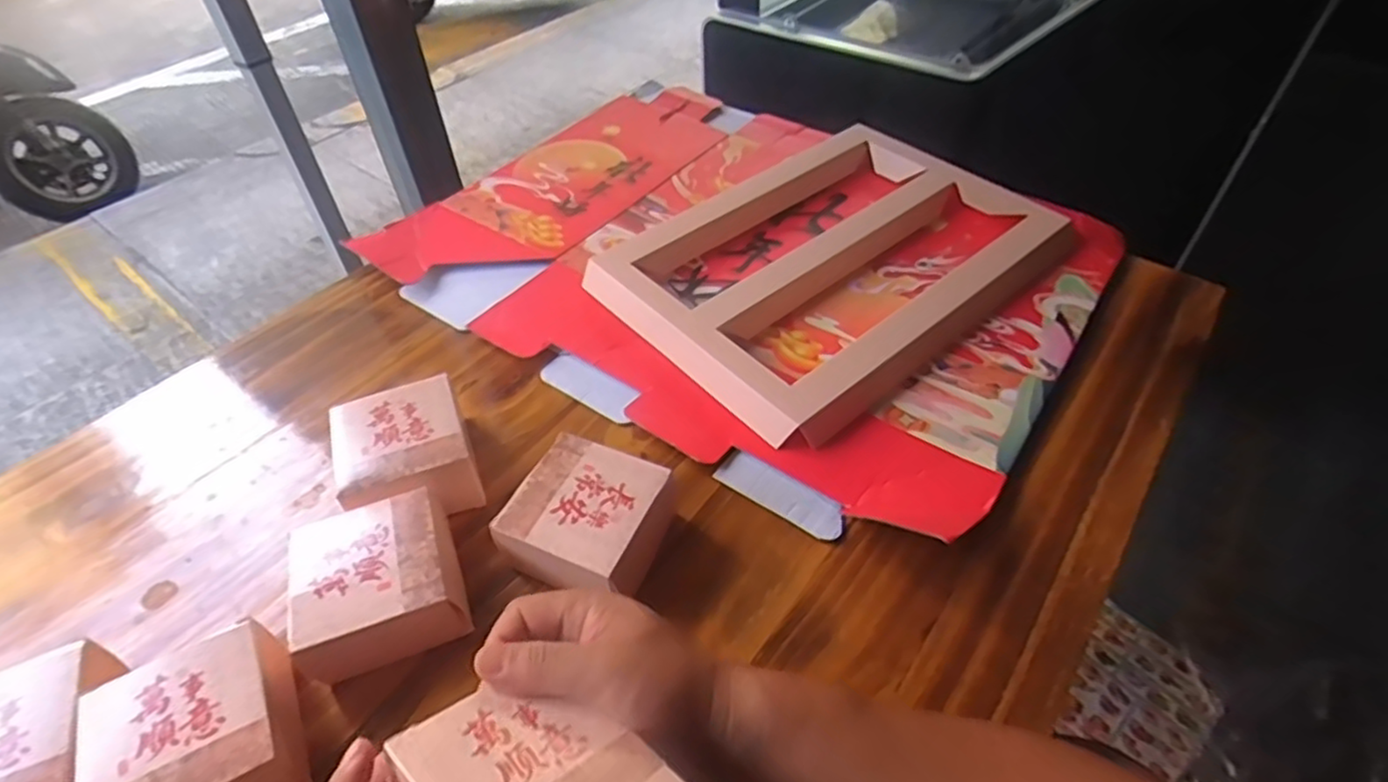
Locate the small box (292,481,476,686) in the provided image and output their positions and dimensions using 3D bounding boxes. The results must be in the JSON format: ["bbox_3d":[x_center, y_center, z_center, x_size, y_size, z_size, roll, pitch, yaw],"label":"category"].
[{"bbox_3d":[-0.191,0.120,0.424,0.090,0.056,0.088,-16,50,-13],"label":"small box"}]

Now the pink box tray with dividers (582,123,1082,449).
[{"bbox_3d":[0.122,-0.137,0.647,0.389,0.029,0.302,-33,55,-26],"label":"pink box tray with dividers"}]

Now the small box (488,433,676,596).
[{"bbox_3d":[-0.070,0.084,0.448,0.084,0.050,0.087,18,51,16],"label":"small box"}]

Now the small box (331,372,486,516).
[{"bbox_3d":[-0.201,0.048,0.488,0.084,0.054,0.094,-17,50,-14],"label":"small box"}]

